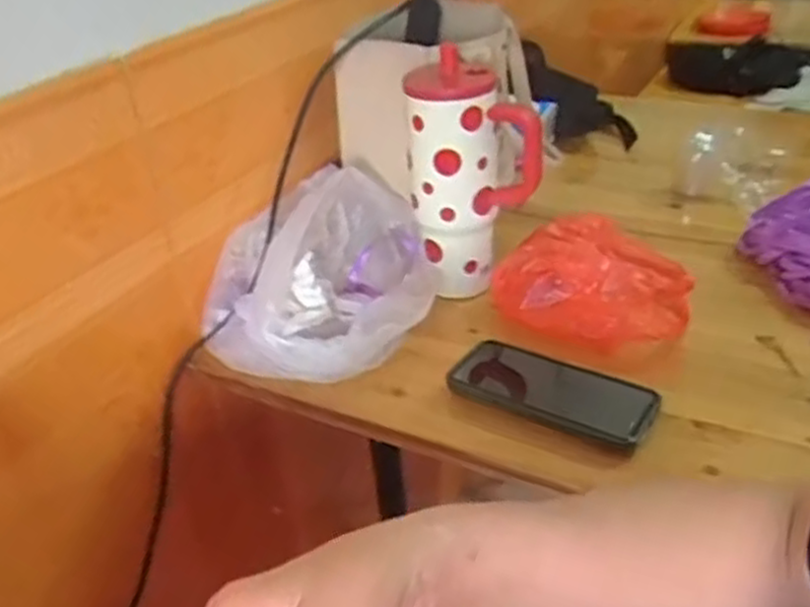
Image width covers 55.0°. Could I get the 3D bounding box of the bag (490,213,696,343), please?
[{"bbox_3d":[0.187,-0.031,0.749,0.169,0.056,0.181,13,37,26],"label":"bag"}]

